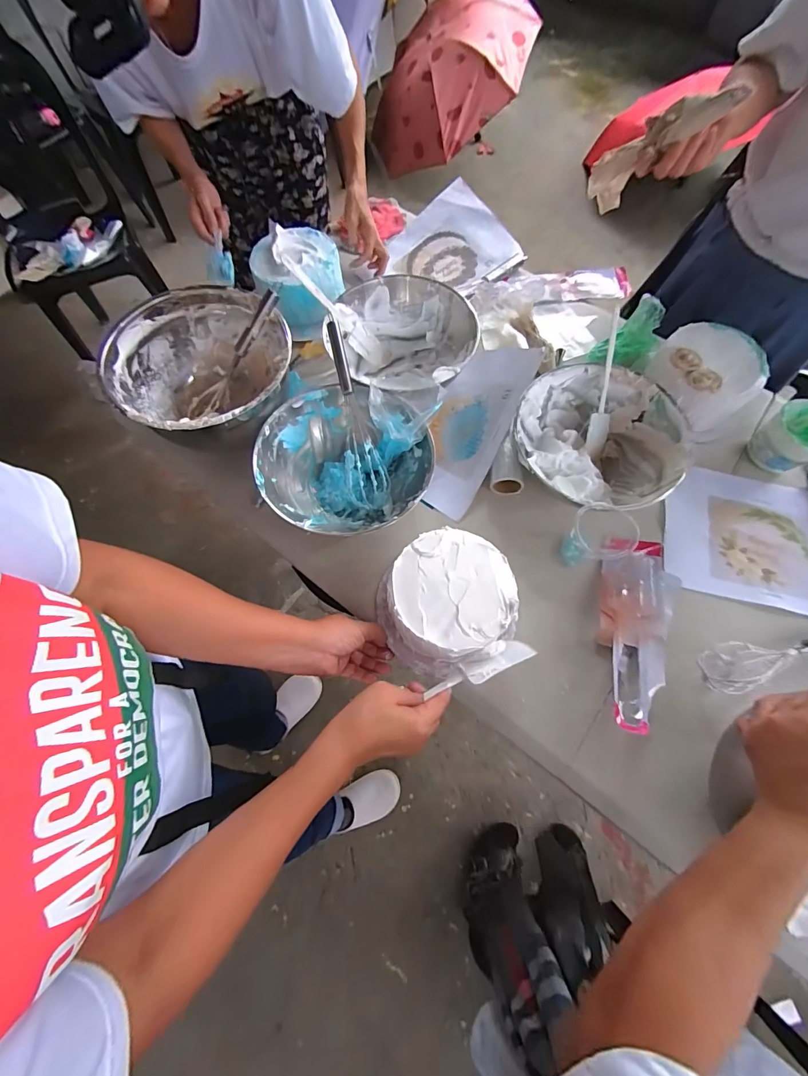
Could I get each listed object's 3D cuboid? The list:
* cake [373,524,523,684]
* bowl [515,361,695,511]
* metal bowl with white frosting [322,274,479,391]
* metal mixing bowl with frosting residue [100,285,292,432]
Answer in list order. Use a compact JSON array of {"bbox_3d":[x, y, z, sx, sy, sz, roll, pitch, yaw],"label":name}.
[{"bbox_3d":[0.051,0.079,0.536,0.169,0.097,0.165,-24,71,-9],"label":"cake"},{"bbox_3d":[0.295,-0.145,0.627,0.213,0.098,0.228,0,69,0],"label":"bowl"},{"bbox_3d":[-0.007,-0.330,0.694,0.236,0.104,0.243,0,69,0],"label":"metal bowl with white frosting"},{"bbox_3d":[-0.290,-0.239,0.626,0.251,0.142,0.243,0,69,0],"label":"metal mixing bowl with frosting residue"}]

